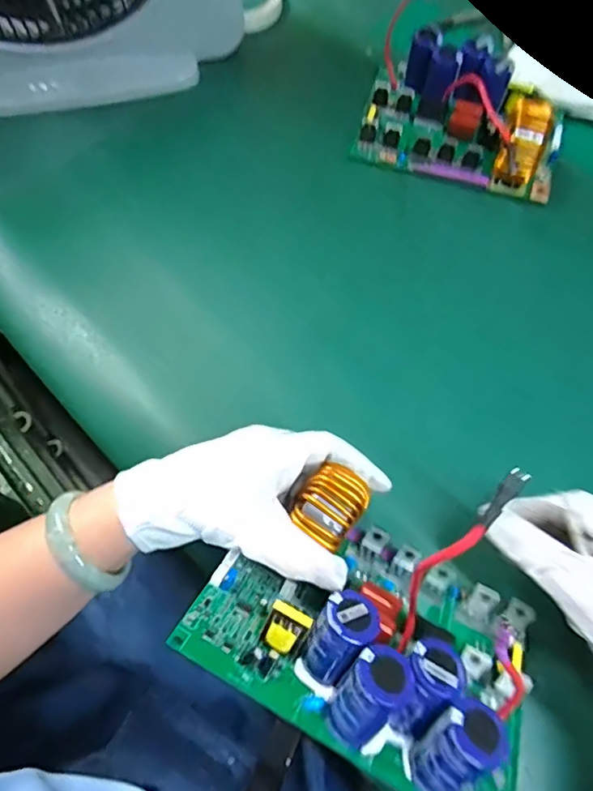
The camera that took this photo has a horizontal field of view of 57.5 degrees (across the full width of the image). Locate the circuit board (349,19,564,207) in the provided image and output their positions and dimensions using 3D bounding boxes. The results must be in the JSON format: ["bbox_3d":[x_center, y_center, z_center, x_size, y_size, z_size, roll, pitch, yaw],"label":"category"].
[{"bbox_3d":[0.168,-0.276,0.528,0.192,0.063,0.130,20,68,9],"label":"circuit board"}]

